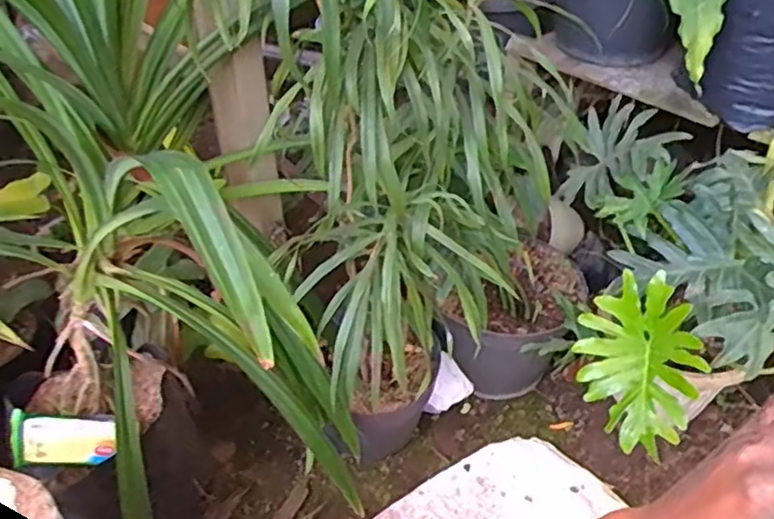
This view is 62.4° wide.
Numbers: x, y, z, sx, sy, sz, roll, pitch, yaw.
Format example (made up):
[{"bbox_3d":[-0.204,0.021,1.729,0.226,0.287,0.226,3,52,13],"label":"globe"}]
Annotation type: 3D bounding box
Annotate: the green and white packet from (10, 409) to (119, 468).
[{"bbox_3d":[-0.388,0.219,0.768,0.131,0.061,0.013,5,-1,-1],"label":"green and white packet"}]

